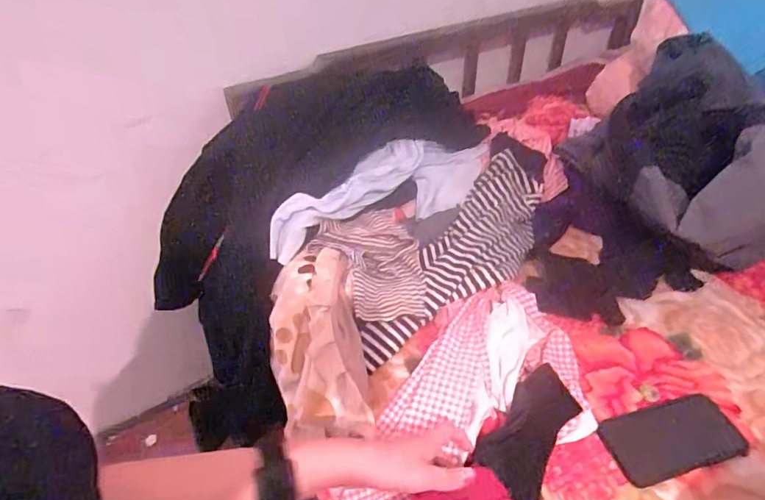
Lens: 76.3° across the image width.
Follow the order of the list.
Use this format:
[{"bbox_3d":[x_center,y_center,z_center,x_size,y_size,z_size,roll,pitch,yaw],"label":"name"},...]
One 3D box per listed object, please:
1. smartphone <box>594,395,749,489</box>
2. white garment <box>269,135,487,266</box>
[{"bbox_3d":[0.346,0.222,0.579,0.166,0.006,0.080,-11,42,-12],"label":"smartphone"},{"bbox_3d":[0.013,-0.111,0.849,0.462,0.094,0.128,-19,44,-20],"label":"white garment"}]

